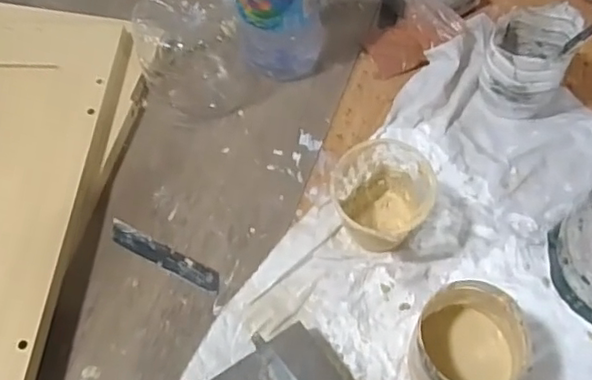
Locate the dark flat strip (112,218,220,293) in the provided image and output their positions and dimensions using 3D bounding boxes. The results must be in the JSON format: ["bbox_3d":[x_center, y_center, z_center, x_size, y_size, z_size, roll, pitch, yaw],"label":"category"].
[{"bbox_3d":[-0.099,0.049,0.441,0.097,0.004,0.017,25,64,14],"label":"dark flat strip"}]

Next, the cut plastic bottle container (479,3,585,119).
[{"bbox_3d":[0.185,-0.103,0.472,0.069,0.065,0.069,21,63,12],"label":"cut plastic bottle container"}]

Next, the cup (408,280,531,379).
[{"bbox_3d":[0.106,0.099,0.366,0.072,0.068,0.066,37,68,19],"label":"cup"}]

